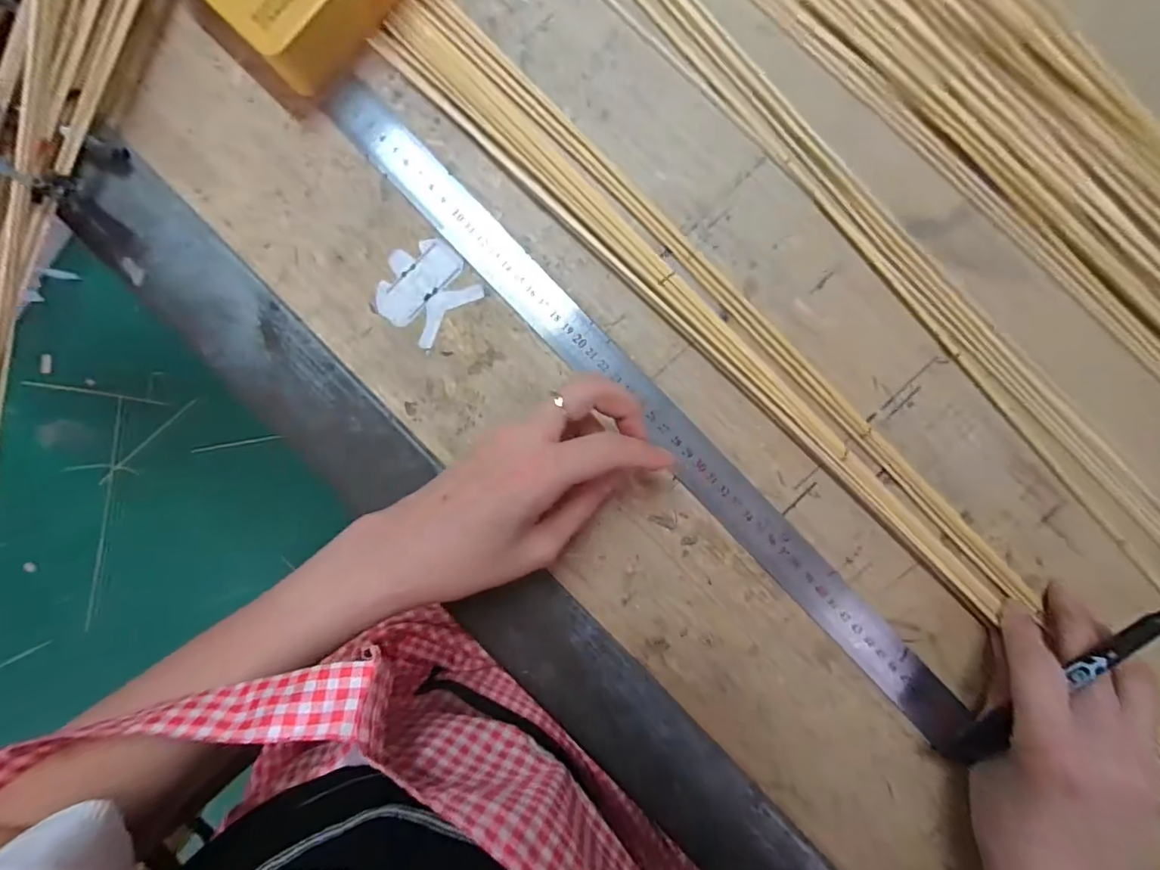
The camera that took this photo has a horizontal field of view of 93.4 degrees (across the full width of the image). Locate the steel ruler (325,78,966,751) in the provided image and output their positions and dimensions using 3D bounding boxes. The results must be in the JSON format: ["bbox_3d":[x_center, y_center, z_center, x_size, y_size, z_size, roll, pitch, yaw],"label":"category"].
[{"bbox_3d":[0.040,-0.011,0.316,0.026,0.005,0.505,-43,90,0],"label":"steel ruler"}]

